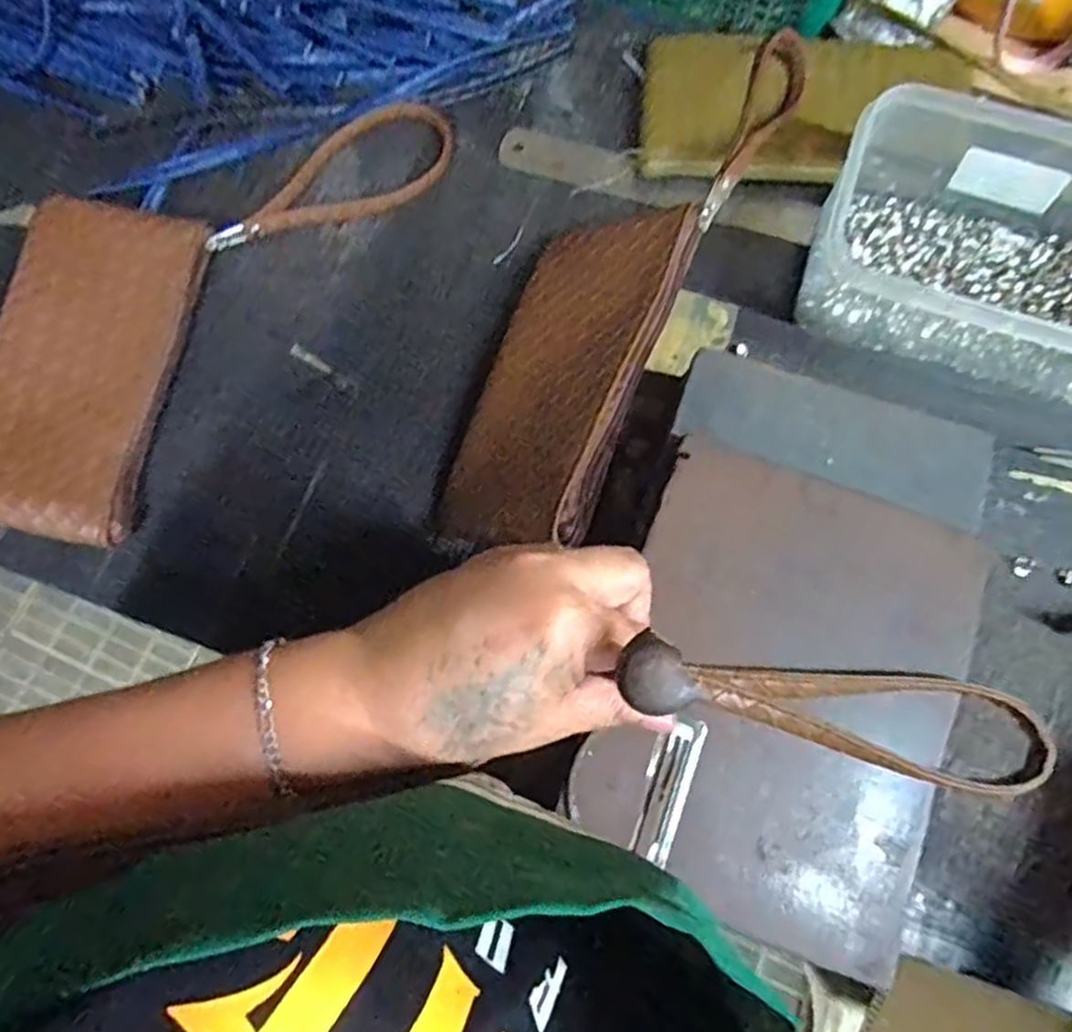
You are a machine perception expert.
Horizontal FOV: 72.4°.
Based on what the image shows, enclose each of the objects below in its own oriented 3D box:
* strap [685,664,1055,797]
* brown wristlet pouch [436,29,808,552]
[{"bbox_3d":[0.126,0.076,0.278,0.132,0.011,0.040,10,75,5],"label":"strap"},{"bbox_3d":[0.041,-0.126,0.401,0.107,0.016,0.316,18,75,40],"label":"brown wristlet pouch"}]

